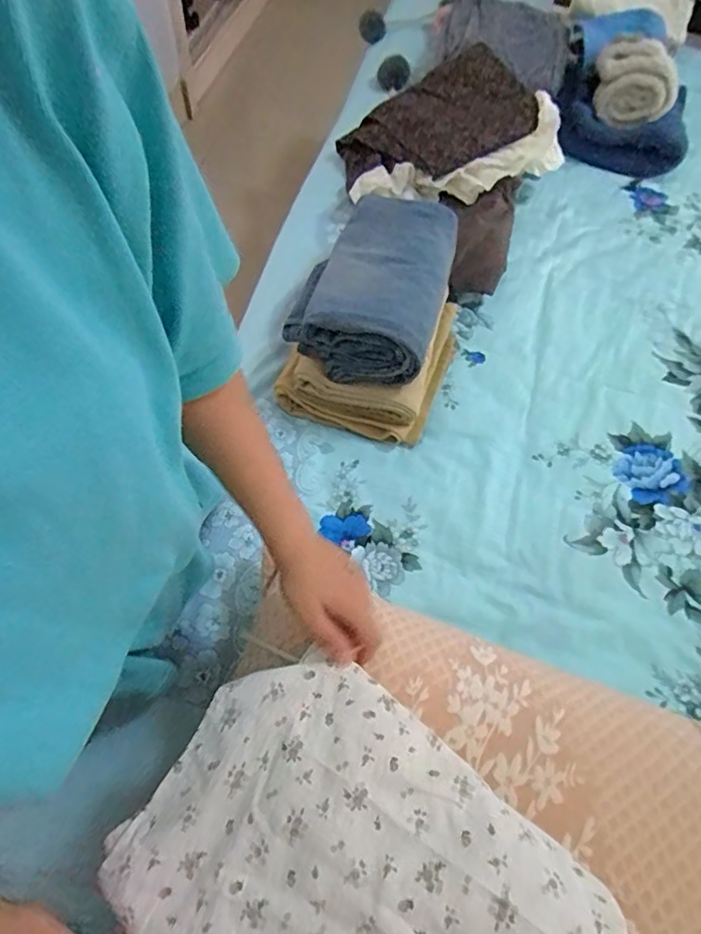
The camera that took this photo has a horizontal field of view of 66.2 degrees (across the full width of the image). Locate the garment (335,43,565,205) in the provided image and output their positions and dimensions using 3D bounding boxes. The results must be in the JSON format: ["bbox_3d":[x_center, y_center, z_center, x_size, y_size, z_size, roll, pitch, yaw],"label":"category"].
[{"bbox_3d":[0.167,-0.612,0.987,0.393,0.106,0.314,-24,71,-12],"label":"garment"}]

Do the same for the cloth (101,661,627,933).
[{"bbox_3d":[0.001,0.289,0.377,0.298,0.054,0.226,31,70,25],"label":"cloth"}]

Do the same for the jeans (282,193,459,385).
[{"bbox_3d":[0.035,-0.276,0.783,0.204,0.109,0.294,18,65,2],"label":"jeans"}]

